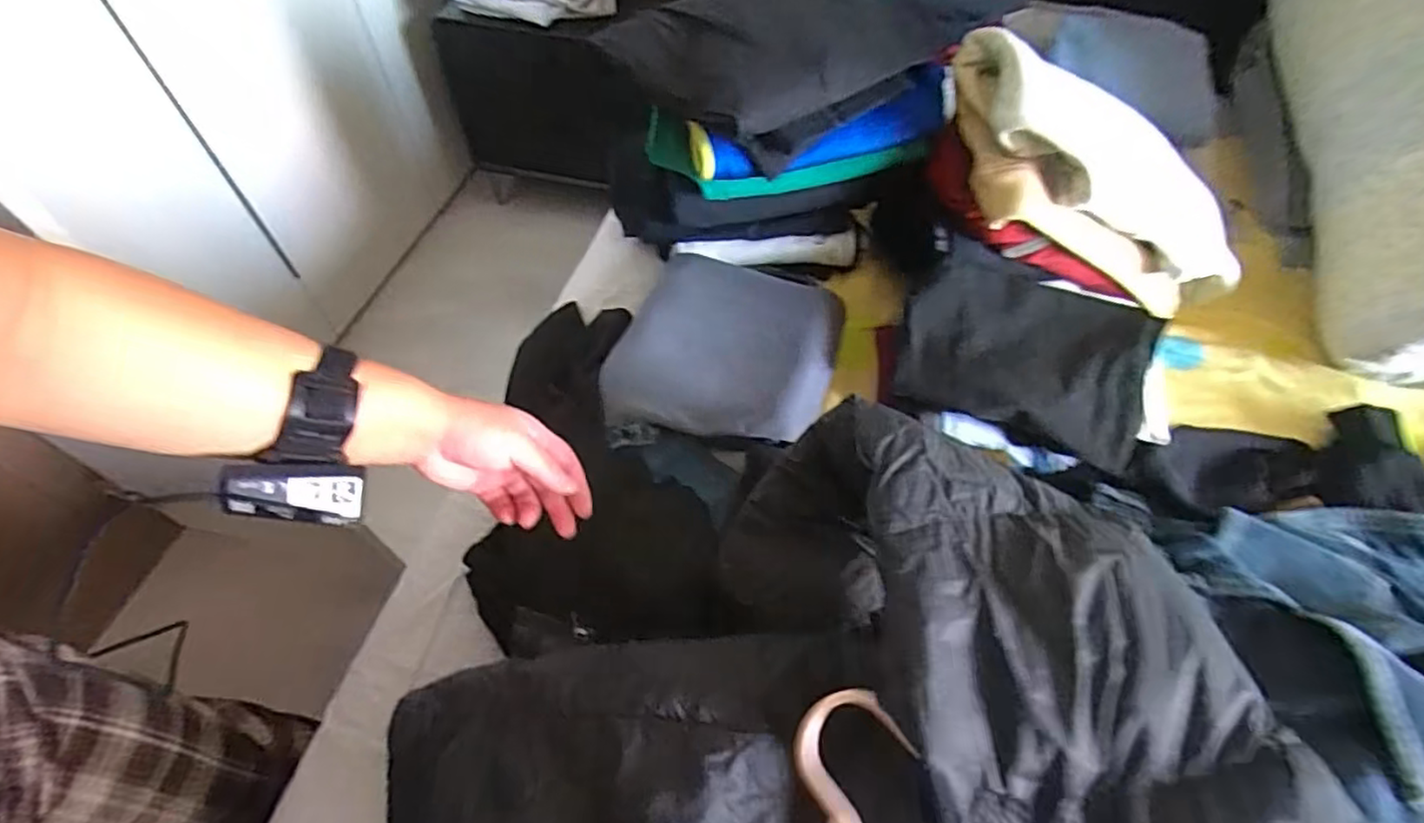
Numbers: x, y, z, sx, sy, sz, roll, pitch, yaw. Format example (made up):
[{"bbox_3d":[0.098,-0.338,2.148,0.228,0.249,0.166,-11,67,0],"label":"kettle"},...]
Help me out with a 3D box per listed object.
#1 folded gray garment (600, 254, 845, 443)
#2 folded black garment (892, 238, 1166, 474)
[{"bbox_3d":[0.018,-0.075,0.685,0.220,0.043,0.235,1,56,-1],"label":"folded gray garment"},{"bbox_3d":[0.310,-0.067,0.647,0.237,0.051,0.199,21,58,12],"label":"folded black garment"}]

